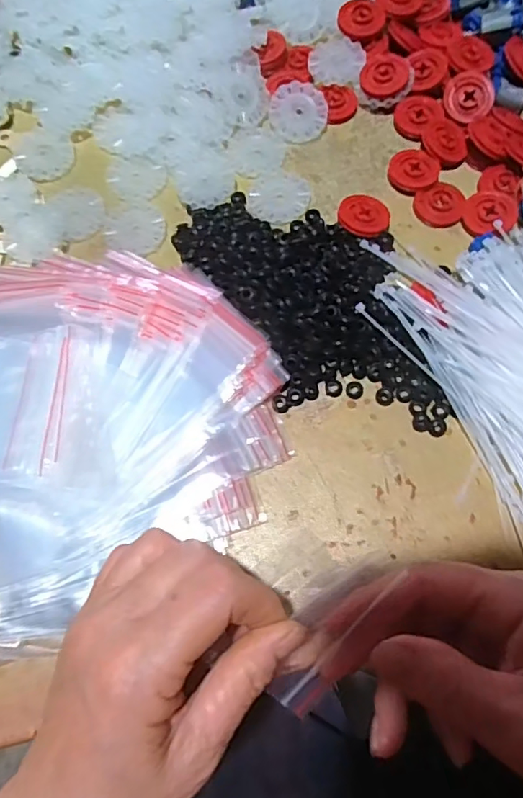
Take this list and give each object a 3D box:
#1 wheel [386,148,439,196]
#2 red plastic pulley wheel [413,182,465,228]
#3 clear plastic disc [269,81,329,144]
[{"bbox_3d":[0.099,-0.148,0.353,0.031,0.010,0.029,-1,72,2],"label":"wheel"},{"bbox_3d":[0.113,-0.125,0.348,0.029,0.007,0.029,-1,72,2],"label":"red plastic pulley wheel"},{"bbox_3d":[0.026,-0.197,0.374,0.040,0.004,0.040,0,93,1],"label":"clear plastic disc"}]

